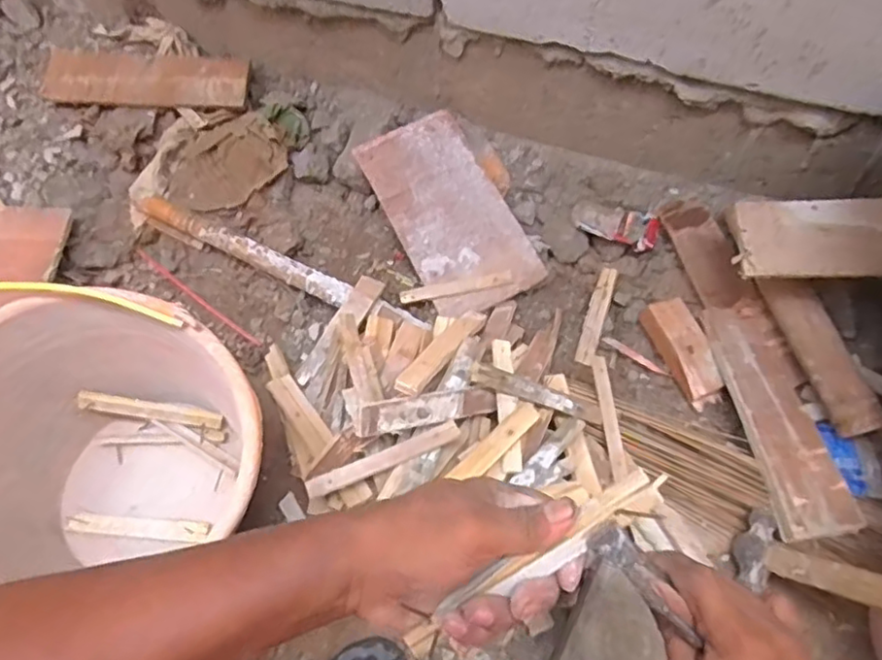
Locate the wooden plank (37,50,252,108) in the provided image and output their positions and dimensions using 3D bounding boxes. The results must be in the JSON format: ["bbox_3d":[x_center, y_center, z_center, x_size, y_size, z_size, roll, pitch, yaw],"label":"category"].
[{"bbox_3d":[-0.466,-0.400,1.015,0.321,0.022,0.103,6,69,0],"label":"wooden plank"}]

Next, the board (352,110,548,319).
[{"bbox_3d":[0.011,-0.171,0.928,0.156,0.010,0.307,-27,75,-6],"label":"board"}]

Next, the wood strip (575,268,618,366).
[{"bbox_3d":[0.218,-0.022,0.890,0.026,0.008,0.161,18,63,10],"label":"wood strip"}]

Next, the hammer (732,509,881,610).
[{"bbox_3d":[0.398,0.239,0.600,0.075,0.296,0.036,-38,101,-18],"label":"hammer"}]

